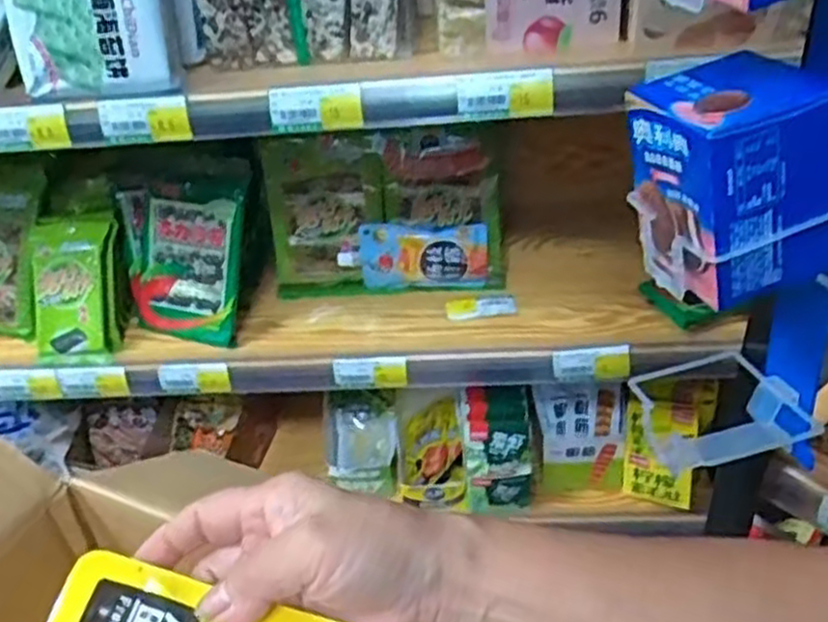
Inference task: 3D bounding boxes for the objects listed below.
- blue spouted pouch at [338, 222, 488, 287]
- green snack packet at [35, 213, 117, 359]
[{"bbox_3d":[0.001,-0.061,0.896,0.168,0.085,0.028,-3,36,5],"label":"blue spouted pouch"},{"bbox_3d":[-0.385,-0.029,0.874,0.092,0.171,0.047,-2,-4,7],"label":"green snack packet"}]

